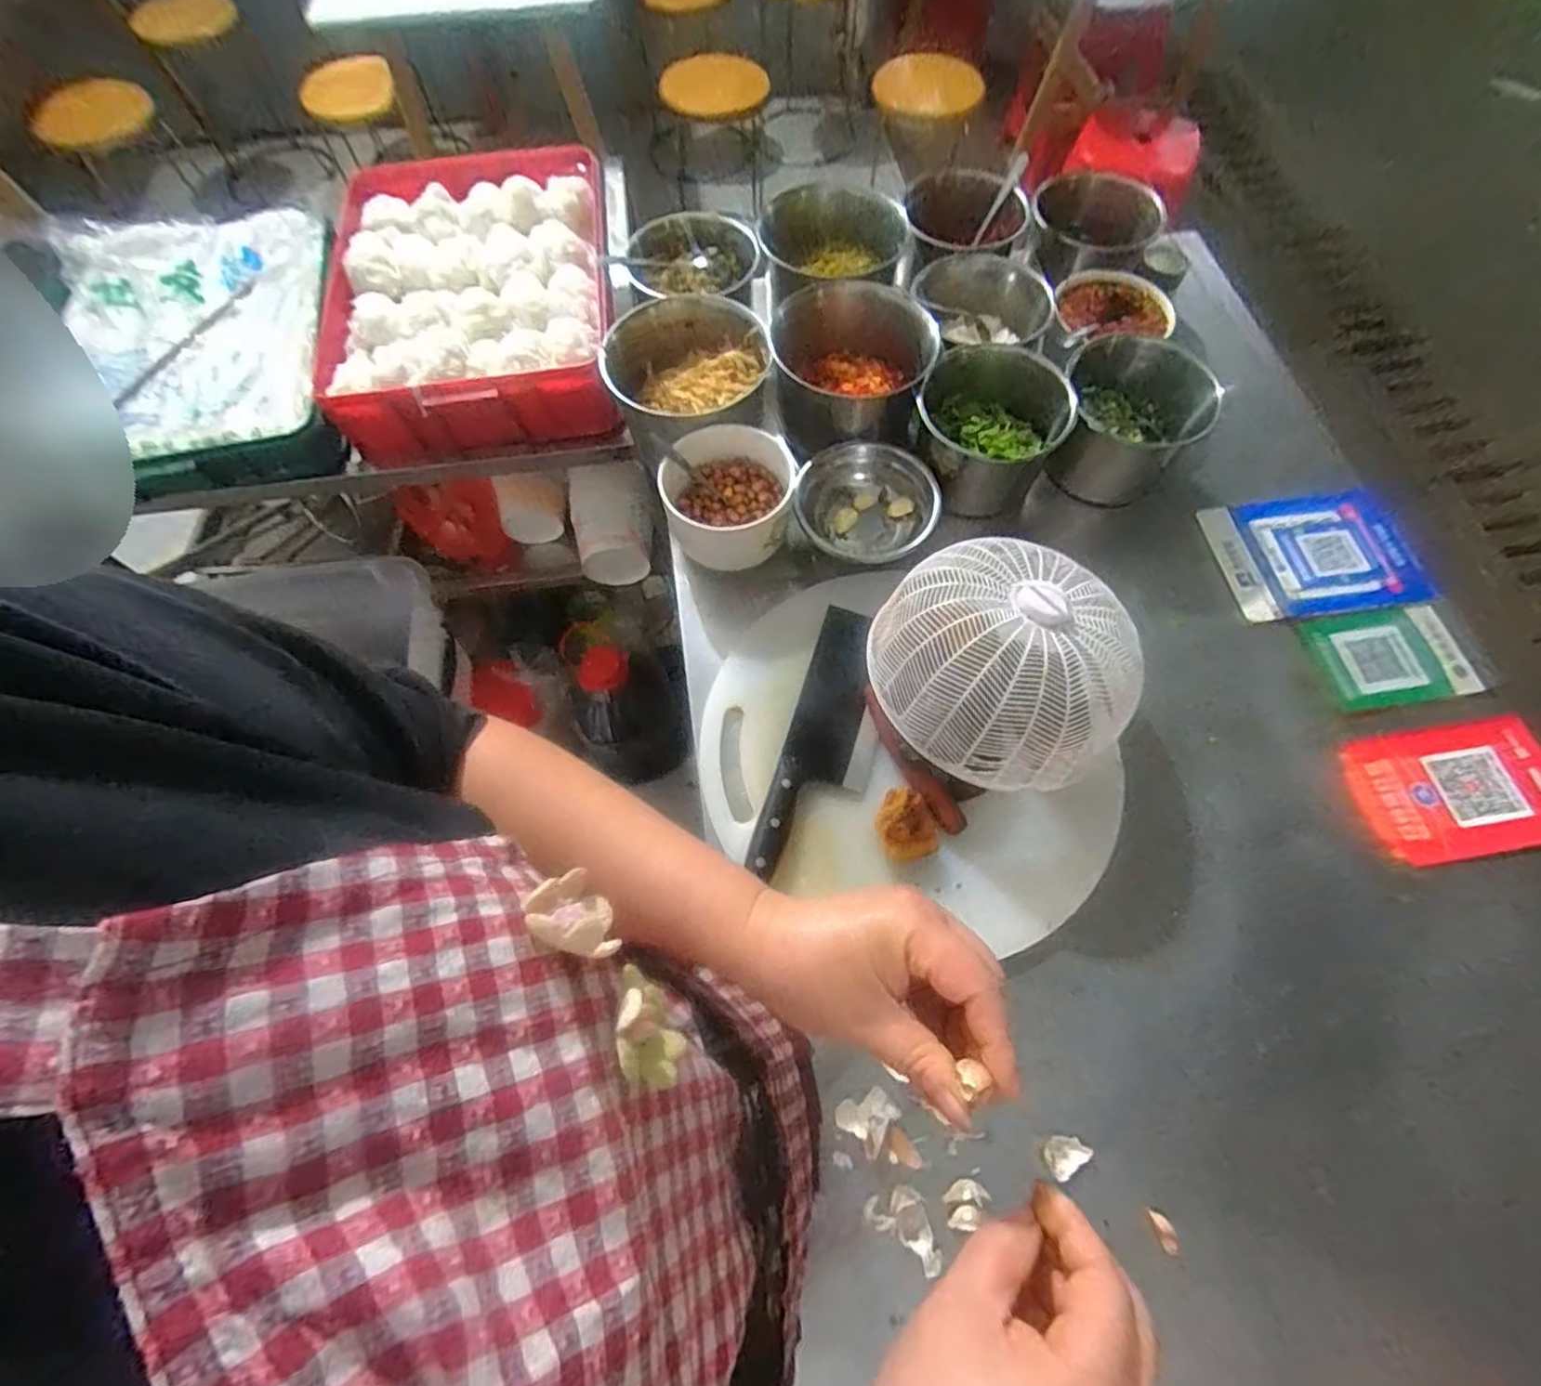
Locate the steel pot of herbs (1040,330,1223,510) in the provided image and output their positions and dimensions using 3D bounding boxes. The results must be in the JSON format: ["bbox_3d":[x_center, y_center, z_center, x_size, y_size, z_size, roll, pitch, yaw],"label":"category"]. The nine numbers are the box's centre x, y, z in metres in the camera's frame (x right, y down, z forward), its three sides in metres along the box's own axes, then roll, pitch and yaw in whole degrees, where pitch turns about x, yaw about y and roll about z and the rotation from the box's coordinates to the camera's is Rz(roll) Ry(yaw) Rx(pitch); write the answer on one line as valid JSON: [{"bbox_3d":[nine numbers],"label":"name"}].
[{"bbox_3d":[0.389,-0.295,0.749,0.144,0.124,0.124,14,66,8],"label":"steel pot of herbs"}]

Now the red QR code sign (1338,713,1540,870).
[{"bbox_3d":[0.648,0.091,0.642,0.196,0.009,0.119,-10,67,-3],"label":"red QR code sign"}]

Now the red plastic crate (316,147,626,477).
[{"bbox_3d":[-0.410,-0.548,0.953,0.375,0.112,0.486,-9,65,-2],"label":"red plastic crate"}]

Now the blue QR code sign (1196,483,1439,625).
[{"bbox_3d":[0.599,-0.155,0.752,0.225,0.011,0.155,-6,67,-4],"label":"blue QR code sign"}]

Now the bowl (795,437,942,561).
[{"bbox_3d":[0.103,-0.198,0.746,0.144,0.066,0.139,-1,65,2],"label":"bowl"}]

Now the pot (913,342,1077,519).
[{"bbox_3d":[0.232,-0.279,0.744,0.141,0.114,0.142,-1,65,2],"label":"pot"}]

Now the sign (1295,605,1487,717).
[{"bbox_3d":[0.627,-0.036,0.695,0.146,0.007,0.105,-9,65,-3],"label":"sign"}]

